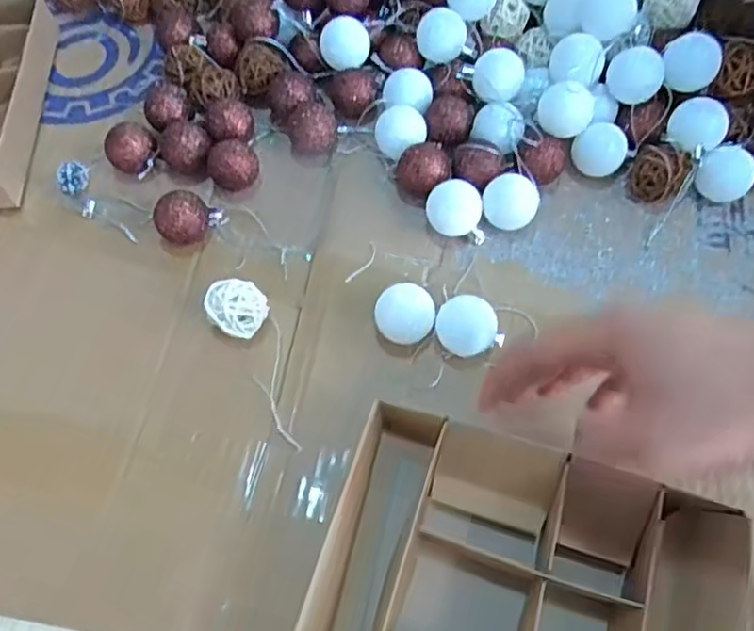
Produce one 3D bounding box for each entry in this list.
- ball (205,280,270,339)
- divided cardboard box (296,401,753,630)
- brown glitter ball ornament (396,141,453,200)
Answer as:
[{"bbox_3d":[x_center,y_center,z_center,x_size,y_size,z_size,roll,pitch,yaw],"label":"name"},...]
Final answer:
[{"bbox_3d":[-0.092,-0.003,0.423,0.036,0.034,0.035,-1,65,2],"label":"ball"},{"bbox_3d":[0.074,0.155,0.341,0.204,0.049,0.168,17,67,10],"label":"divided cardboard box"},{"bbox_3d":[0.034,-0.101,0.463,0.039,0.039,0.034,1,65,3],"label":"brown glitter ball ornament"}]

